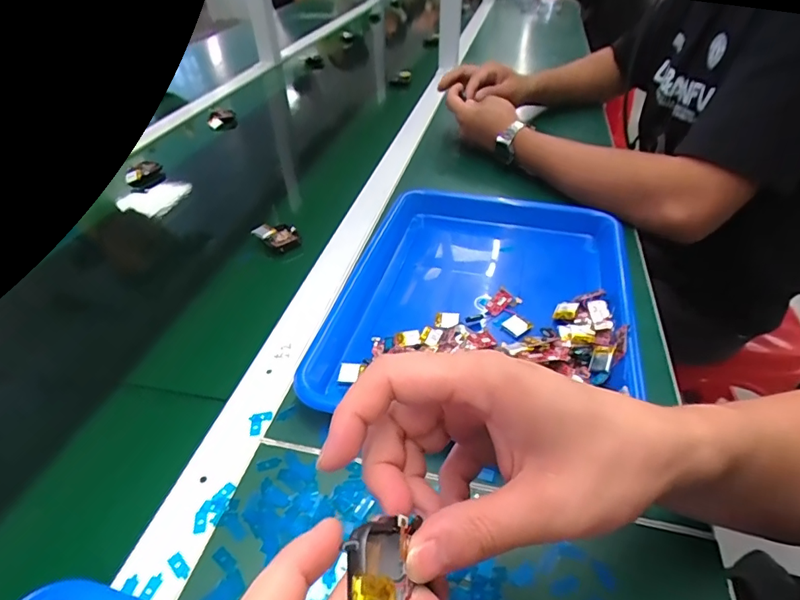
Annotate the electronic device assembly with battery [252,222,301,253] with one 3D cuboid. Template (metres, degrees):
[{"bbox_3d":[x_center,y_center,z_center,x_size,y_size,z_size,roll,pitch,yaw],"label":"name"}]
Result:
[{"bbox_3d":[-0.136,-0.074,0.544,0.047,0.018,0.037,24,46,27],"label":"electronic device assembly with battery"}]

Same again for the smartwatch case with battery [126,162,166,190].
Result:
[{"bbox_3d":[-0.364,-0.178,0.686,0.049,0.029,0.034,-21,44,-22],"label":"smartwatch case with battery"}]

